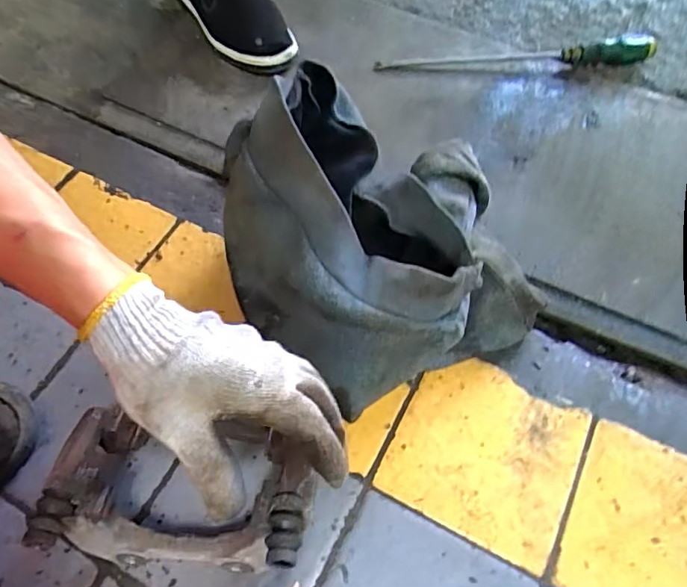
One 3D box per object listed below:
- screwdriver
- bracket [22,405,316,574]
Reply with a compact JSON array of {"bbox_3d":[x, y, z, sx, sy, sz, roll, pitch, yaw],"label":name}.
[{"bbox_3d":[0.238,-0.329,0.705,0.384,0.029,0.028,-3,63,0],"label":"screwdriver"},{"bbox_3d":[-0.114,0.149,0.388,0.188,0.093,0.104,5,60,7],"label":"bracket"}]

